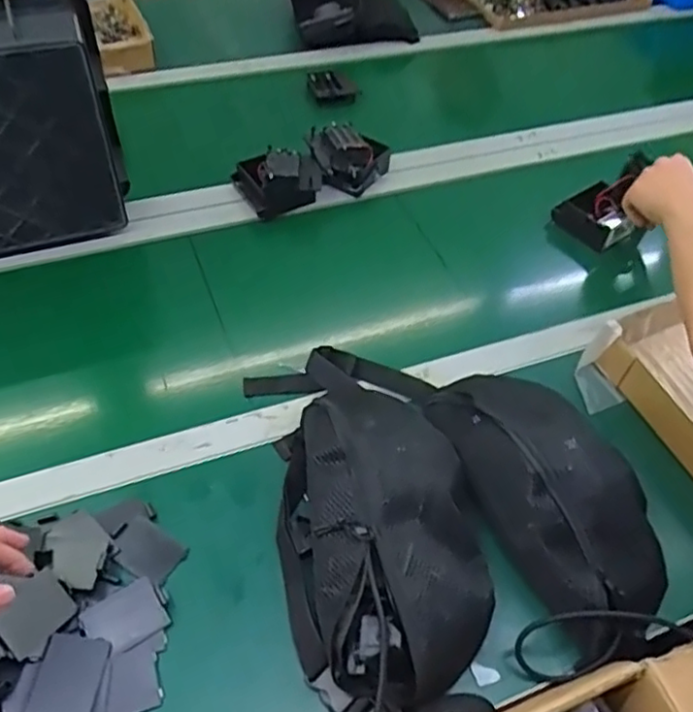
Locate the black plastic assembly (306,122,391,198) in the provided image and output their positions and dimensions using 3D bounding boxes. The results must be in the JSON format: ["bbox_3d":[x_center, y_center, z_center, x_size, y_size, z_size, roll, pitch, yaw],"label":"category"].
[{"bbox_3d":[0.002,-0.290,0.964,0.121,0.057,0.108,5,51,-1],"label":"black plastic assembly"}]

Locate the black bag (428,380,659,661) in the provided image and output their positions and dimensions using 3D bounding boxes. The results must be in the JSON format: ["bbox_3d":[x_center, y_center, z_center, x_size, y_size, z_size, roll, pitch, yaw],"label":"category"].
[{"bbox_3d":[0.191,0.116,0.605,0.128,0.087,0.293,-18,55,-18],"label":"black bag"}]

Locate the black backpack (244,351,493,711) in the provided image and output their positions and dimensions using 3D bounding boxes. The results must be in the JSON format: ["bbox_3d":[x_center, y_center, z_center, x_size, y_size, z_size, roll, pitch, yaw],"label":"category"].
[{"bbox_3d":[0.024,0.132,0.600,0.180,0.078,0.380,-6,52,-10],"label":"black backpack"}]

